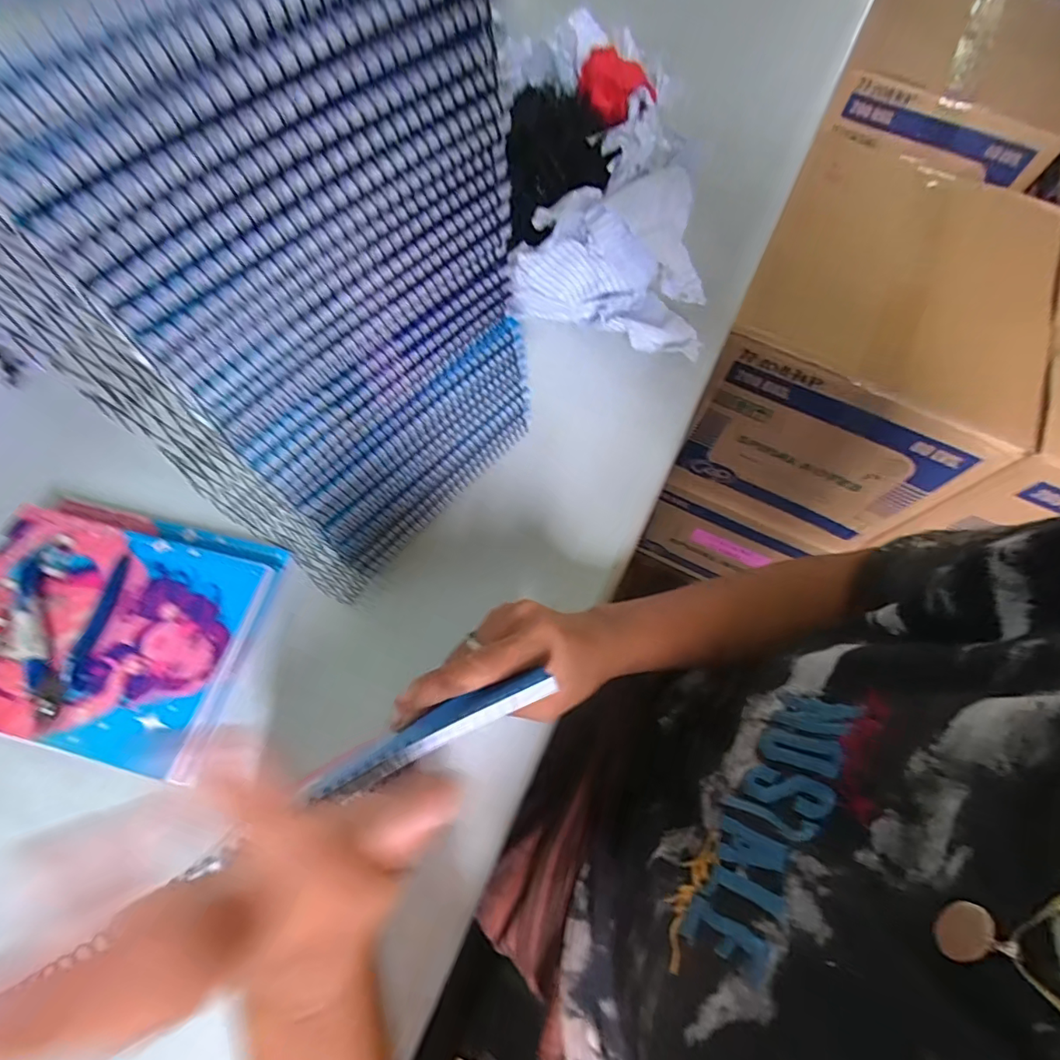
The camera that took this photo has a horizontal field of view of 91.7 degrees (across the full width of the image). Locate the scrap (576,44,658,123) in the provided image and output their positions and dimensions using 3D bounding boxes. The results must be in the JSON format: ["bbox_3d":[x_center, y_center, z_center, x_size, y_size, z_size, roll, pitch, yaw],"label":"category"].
[{"bbox_3d":[0.081,-0.444,0.509,0.063,0.019,0.101,-7,68,-5],"label":"scrap"}]

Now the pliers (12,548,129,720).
[{"bbox_3d":[-0.336,0.067,0.354,0.075,0.015,0.111,2,68,-2],"label":"pliers"}]

